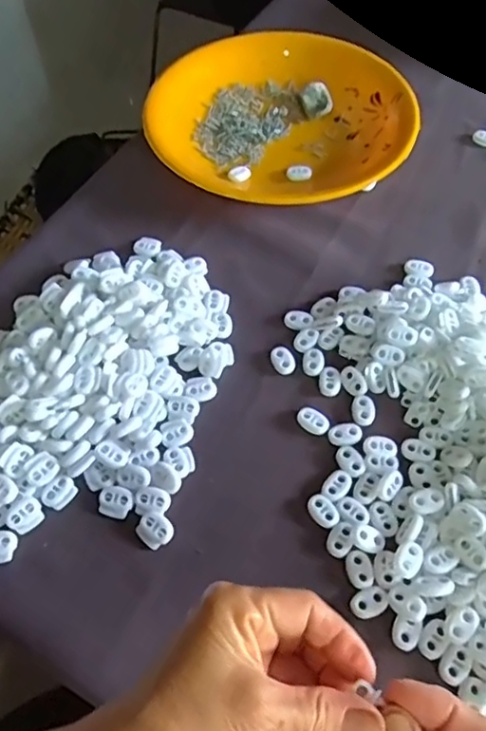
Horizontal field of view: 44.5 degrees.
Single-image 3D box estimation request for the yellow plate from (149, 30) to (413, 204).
[{"bbox_3d":[0.034,-0.235,0.561,0.232,0.040,0.230,0,57,0],"label":"yellow plate"}]

